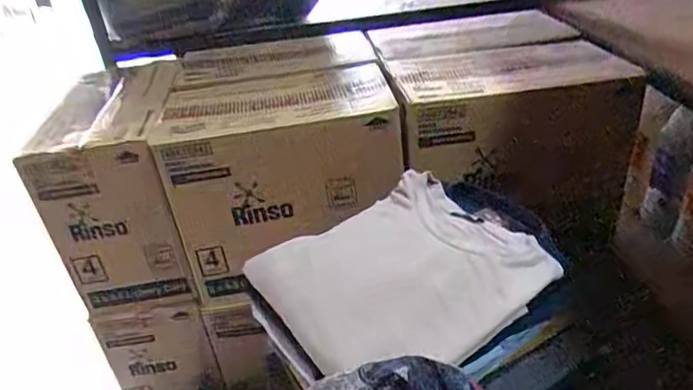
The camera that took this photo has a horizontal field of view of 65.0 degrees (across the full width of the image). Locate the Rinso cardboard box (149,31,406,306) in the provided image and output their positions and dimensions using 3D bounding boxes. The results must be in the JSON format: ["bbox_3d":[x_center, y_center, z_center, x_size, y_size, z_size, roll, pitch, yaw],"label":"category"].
[{"bbox_3d":[-0.127,-0.092,1.076,0.381,0.326,0.405,-9,33,-5],"label":"Rinso cardboard box"}]

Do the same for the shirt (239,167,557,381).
[{"bbox_3d":[0.062,0.093,0.657,0.285,0.044,0.261,-34,46,-18],"label":"shirt"}]

